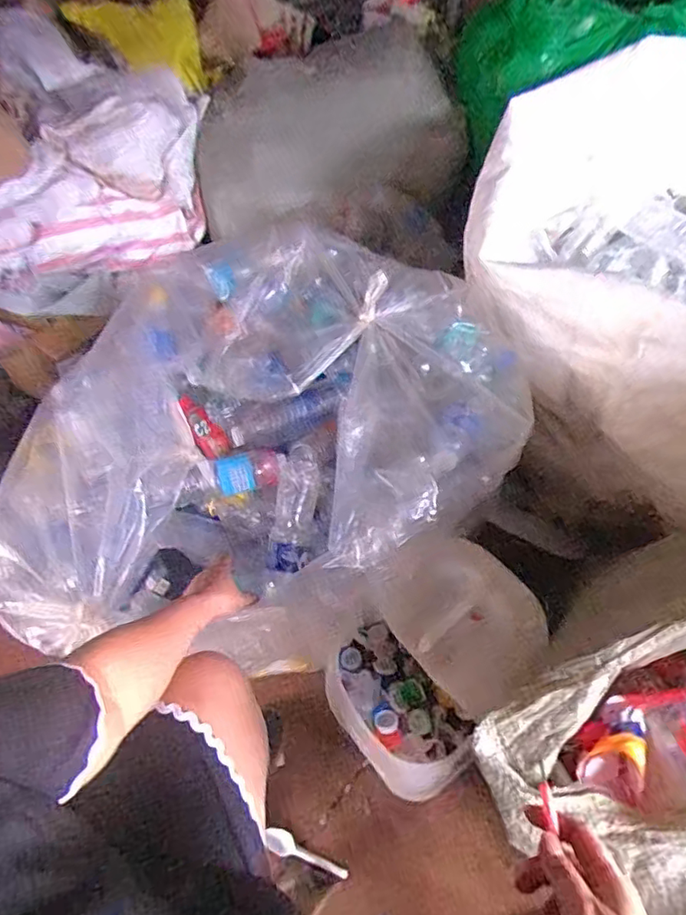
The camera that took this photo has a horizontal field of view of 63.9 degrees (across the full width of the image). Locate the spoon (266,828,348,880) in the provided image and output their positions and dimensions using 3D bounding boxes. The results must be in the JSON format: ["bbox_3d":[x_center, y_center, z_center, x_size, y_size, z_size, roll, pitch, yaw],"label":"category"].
[{"bbox_3d":[-0.060,0.630,0.868,0.138,0.029,0.031,20,57,16],"label":"spoon"}]

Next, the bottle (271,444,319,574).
[{"bbox_3d":[-0.074,0.076,0.838,0.055,0.065,0.196,1,53,3],"label":"bottle"}]

